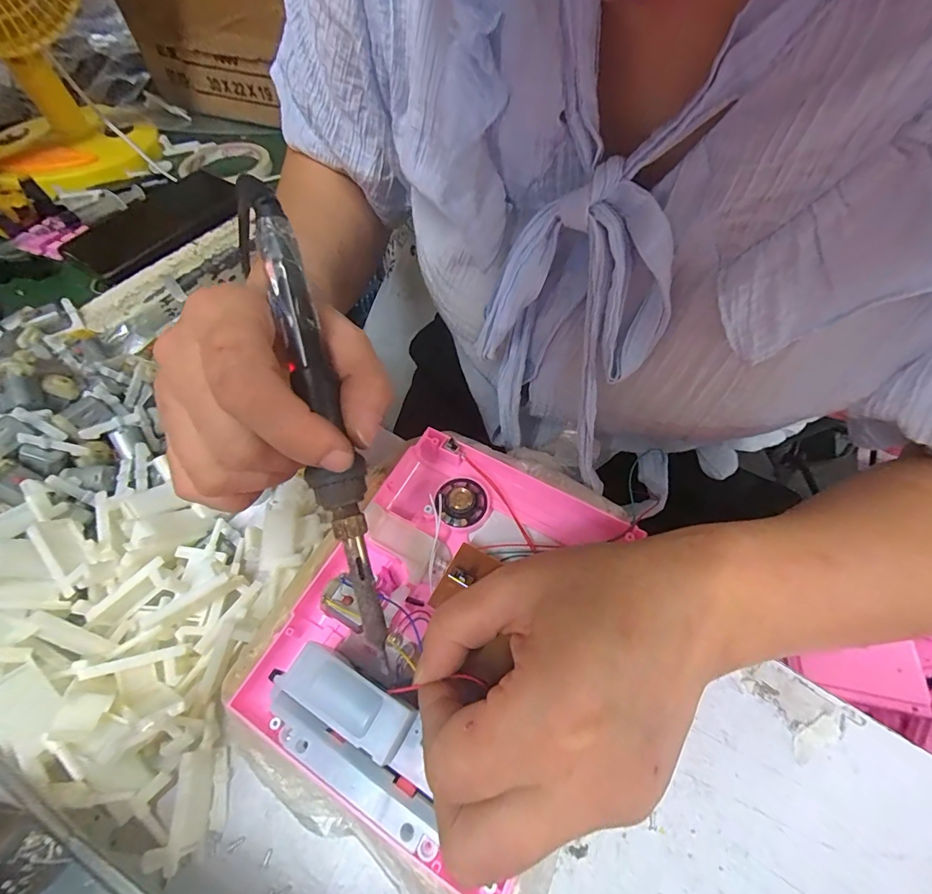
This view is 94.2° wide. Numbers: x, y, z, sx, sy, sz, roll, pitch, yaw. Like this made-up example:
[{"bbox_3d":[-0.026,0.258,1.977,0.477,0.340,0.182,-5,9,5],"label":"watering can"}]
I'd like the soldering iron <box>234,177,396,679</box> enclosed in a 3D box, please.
[{"bbox_3d":[-0.058,-0.013,0.170,0.019,0.017,0.200,-15,88,-14],"label":"soldering iron"}]

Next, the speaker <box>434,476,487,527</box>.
[{"bbox_3d":[-0.003,0.028,0.234,0.027,0.009,0.028,2,54,-2],"label":"speaker"}]

